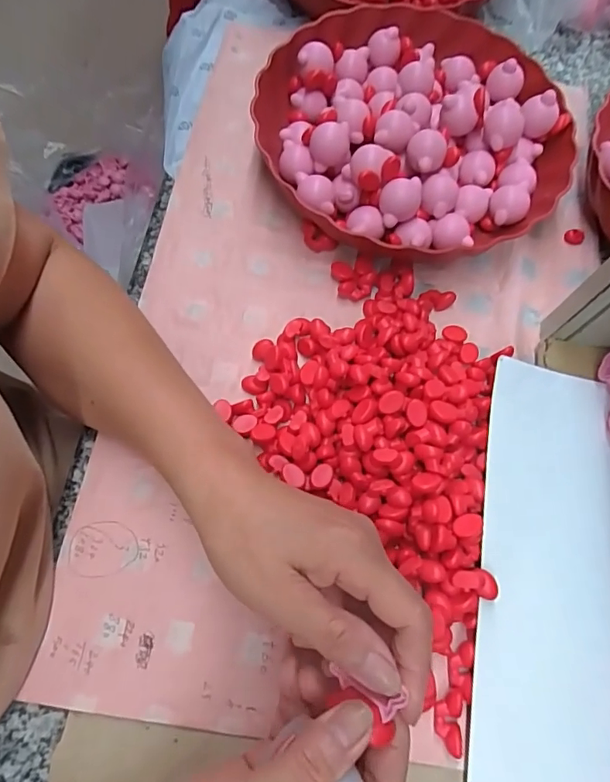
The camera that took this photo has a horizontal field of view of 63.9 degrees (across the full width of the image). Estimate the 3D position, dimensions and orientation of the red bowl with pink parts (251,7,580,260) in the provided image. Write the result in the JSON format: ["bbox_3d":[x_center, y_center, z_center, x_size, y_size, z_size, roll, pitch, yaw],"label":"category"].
[{"bbox_3d":[0.084,-0.206,0.383,0.233,0.053,0.219,-24,70,-7],"label":"red bowl with pink parts"}]

